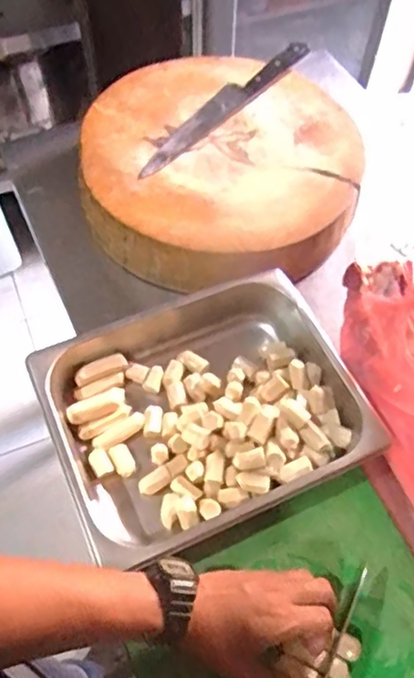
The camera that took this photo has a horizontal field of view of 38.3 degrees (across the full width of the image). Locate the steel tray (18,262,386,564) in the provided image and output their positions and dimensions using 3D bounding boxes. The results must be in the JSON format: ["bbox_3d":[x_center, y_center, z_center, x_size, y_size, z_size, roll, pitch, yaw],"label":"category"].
[{"bbox_3d":[-0.001,0.082,0.676,0.329,0.072,0.265,-23,62,-14],"label":"steel tray"}]

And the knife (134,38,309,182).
[{"bbox_3d":[0.027,-0.340,0.857,0.045,0.032,0.345,41,67,21],"label":"knife"}]

